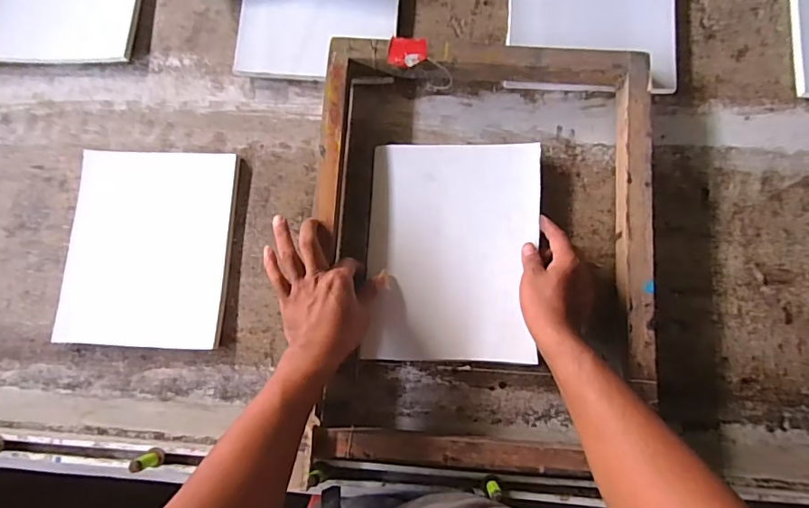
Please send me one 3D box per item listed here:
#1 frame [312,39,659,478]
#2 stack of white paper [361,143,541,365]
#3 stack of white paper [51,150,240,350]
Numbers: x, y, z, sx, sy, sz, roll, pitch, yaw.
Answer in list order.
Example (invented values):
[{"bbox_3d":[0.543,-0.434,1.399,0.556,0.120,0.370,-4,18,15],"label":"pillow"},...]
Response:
[{"bbox_3d":[0.090,-0.013,0.601,0.393,0.069,0.500,3,83,2],"label":"frame"},{"bbox_3d":[0.058,-0.004,0.616,0.203,0.015,0.264,2,84,7],"label":"stack of white paper"},{"bbox_3d":[-0.329,-0.011,0.649,0.208,0.014,0.253,2,80,3],"label":"stack of white paper"}]

